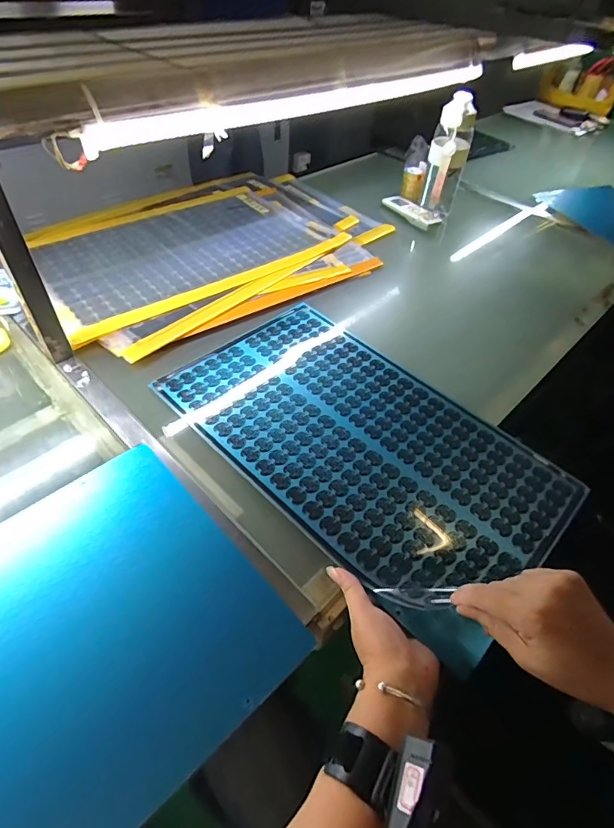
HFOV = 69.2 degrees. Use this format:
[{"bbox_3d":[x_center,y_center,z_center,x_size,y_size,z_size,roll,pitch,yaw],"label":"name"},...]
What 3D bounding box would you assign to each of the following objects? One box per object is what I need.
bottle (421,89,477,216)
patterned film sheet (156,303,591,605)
[{"bbox_3d":[0.293,-0.535,0.925,0.077,0.218,0.096,17,50,8],"label":"bottle"},{"bbox_3d":[0.070,0.023,0.590,0.496,0.012,0.307,38,55,25],"label":"patterned film sheet"}]

